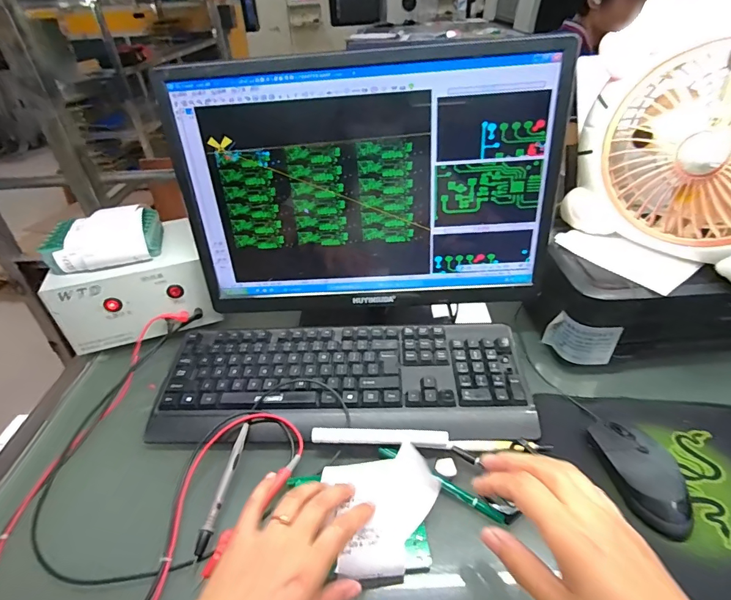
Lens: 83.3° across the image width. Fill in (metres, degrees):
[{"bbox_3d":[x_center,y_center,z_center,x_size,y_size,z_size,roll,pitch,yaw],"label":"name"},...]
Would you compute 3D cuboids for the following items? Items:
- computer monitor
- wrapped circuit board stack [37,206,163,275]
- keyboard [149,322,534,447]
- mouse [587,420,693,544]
[{"bbox_3d":[0.002,-0.119,0.492,0.423,0.294,0.057,-1,37,4],"label":"computer monitor"},{"bbox_3d":[-0.356,-0.086,0.557,0.136,0.049,0.102,-16,39,-15],"label":"wrapped circuit board stack"},{"bbox_3d":[-0.027,0.095,0.497,0.427,0.034,0.154,-1,37,3],"label":"keyboard"},{"bbox_3d":[0.261,0.163,0.392,0.054,0.031,0.110,-8,37,-6],"label":"mouse"}]

